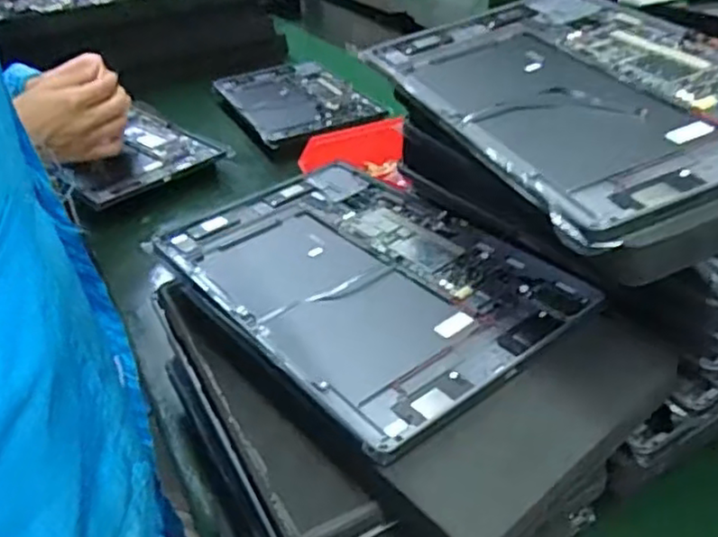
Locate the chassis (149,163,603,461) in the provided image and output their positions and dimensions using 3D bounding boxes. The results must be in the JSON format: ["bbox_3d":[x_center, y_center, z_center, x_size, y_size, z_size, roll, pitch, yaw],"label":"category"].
[{"bbox_3d":[-0.003,0.000,0.420,0.167,0.014,0.253,-25,40,-31],"label":"chassis"}]

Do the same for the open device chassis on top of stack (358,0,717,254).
[{"bbox_3d":[0.125,-0.107,0.381,0.178,0.008,0.262,-22,40,-11],"label":"open device chassis on top of stack"}]

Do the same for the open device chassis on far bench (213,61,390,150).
[{"bbox_3d":[-0.089,-0.230,0.909,0.165,0.021,0.242,-18,37,-23],"label":"open device chassis on far bench"}]

